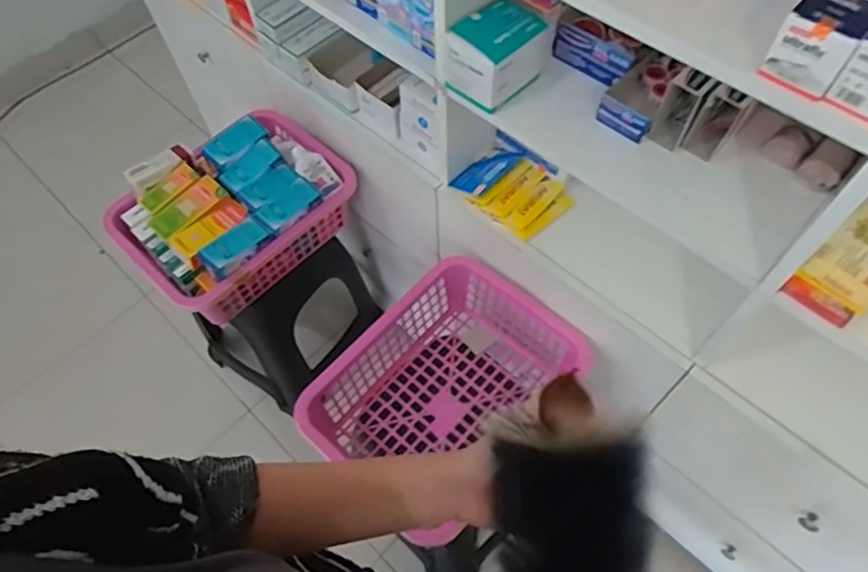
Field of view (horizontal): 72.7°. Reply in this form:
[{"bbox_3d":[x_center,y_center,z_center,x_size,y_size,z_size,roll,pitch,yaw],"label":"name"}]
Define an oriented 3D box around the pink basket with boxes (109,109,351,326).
[{"bbox_3d":[-0.381,-0.163,1.155,0.288,0.177,0.414,37,67,21],"label":"pink basket with boxes"}]

